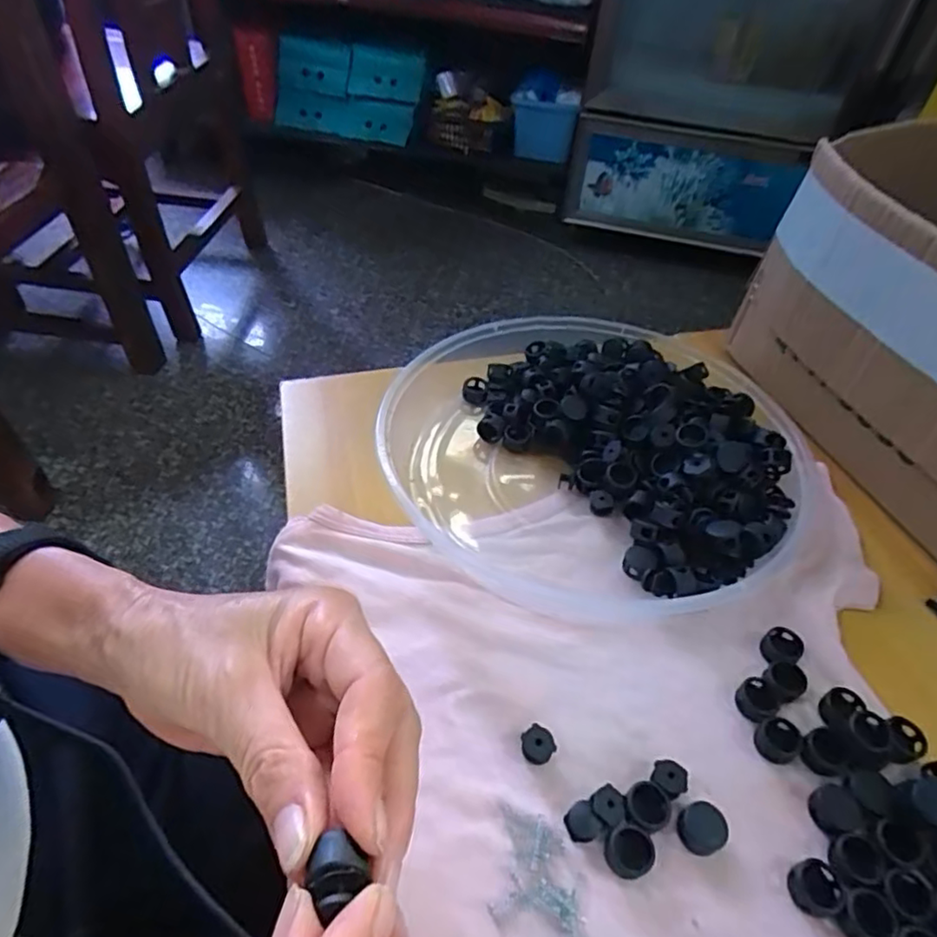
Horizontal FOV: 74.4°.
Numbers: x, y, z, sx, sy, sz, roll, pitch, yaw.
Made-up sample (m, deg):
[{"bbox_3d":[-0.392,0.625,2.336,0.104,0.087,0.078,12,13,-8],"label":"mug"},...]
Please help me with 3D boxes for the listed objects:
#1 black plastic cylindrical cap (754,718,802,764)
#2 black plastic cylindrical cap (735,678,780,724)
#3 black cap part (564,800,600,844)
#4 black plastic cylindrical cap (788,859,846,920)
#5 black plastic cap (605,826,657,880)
[{"bbox_3d":[0.133,0.117,0.265,0.020,0.008,0.016,-19,52,-18],"label":"black plastic cylindrical cap"},{"bbox_3d":[0.130,0.104,0.277,0.018,0.010,0.017,1,48,-1],"label":"black plastic cylindrical cap"},{"bbox_3d":[0.044,0.138,0.241,0.011,0.006,0.013,-19,51,-18],"label":"black cap part"},{"bbox_3d":[0.129,0.156,0.229,0.017,0.008,0.017,1,48,-1],"label":"black plastic cylindrical cap"},{"bbox_3d":[0.061,0.146,0.234,0.017,0.009,0.016,1,48,-1],"label":"black plastic cap"}]

